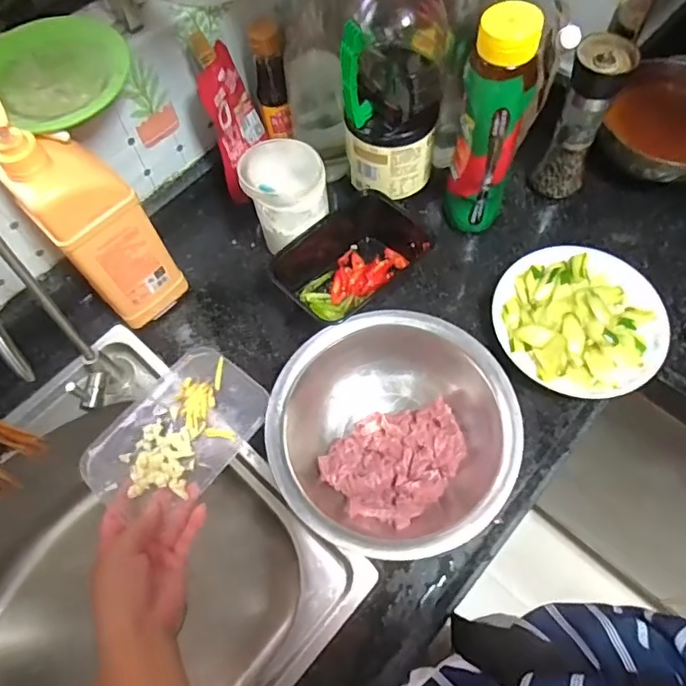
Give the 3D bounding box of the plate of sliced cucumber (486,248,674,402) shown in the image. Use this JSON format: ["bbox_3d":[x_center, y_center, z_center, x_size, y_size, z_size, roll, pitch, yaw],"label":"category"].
[{"bbox_3d":[0.252,-0.024,0.590,0.162,0.035,0.176,-1,64,2],"label":"plate of sliced cucumber"}]

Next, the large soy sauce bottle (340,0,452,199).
[{"bbox_3d":[0.058,-0.288,0.564,0.103,0.252,0.127,6,65,6],"label":"large soy sauce bottle"}]

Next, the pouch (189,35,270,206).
[{"bbox_3d":[-0.126,-0.258,0.622,0.040,0.185,0.095,7,65,6],"label":"pouch"}]

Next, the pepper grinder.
[{"bbox_3d":[0.263,-0.242,0.613,0.055,0.188,0.061,16,66,11],"label":"pepper grinder"}]

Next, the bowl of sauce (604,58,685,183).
[{"bbox_3d":[0.401,-0.259,0.670,0.149,0.086,0.153,29,69,16],"label":"bowl of sauce"}]

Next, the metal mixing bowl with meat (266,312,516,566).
[{"bbox_3d":[0.047,0.088,0.522,0.222,0.078,0.213,-1,64,2],"label":"metal mixing bowl with meat"}]

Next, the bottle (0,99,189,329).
[{"bbox_3d":[-0.235,-0.114,0.522,0.082,0.283,0.061,-41,69,-15],"label":"bottle"}]

